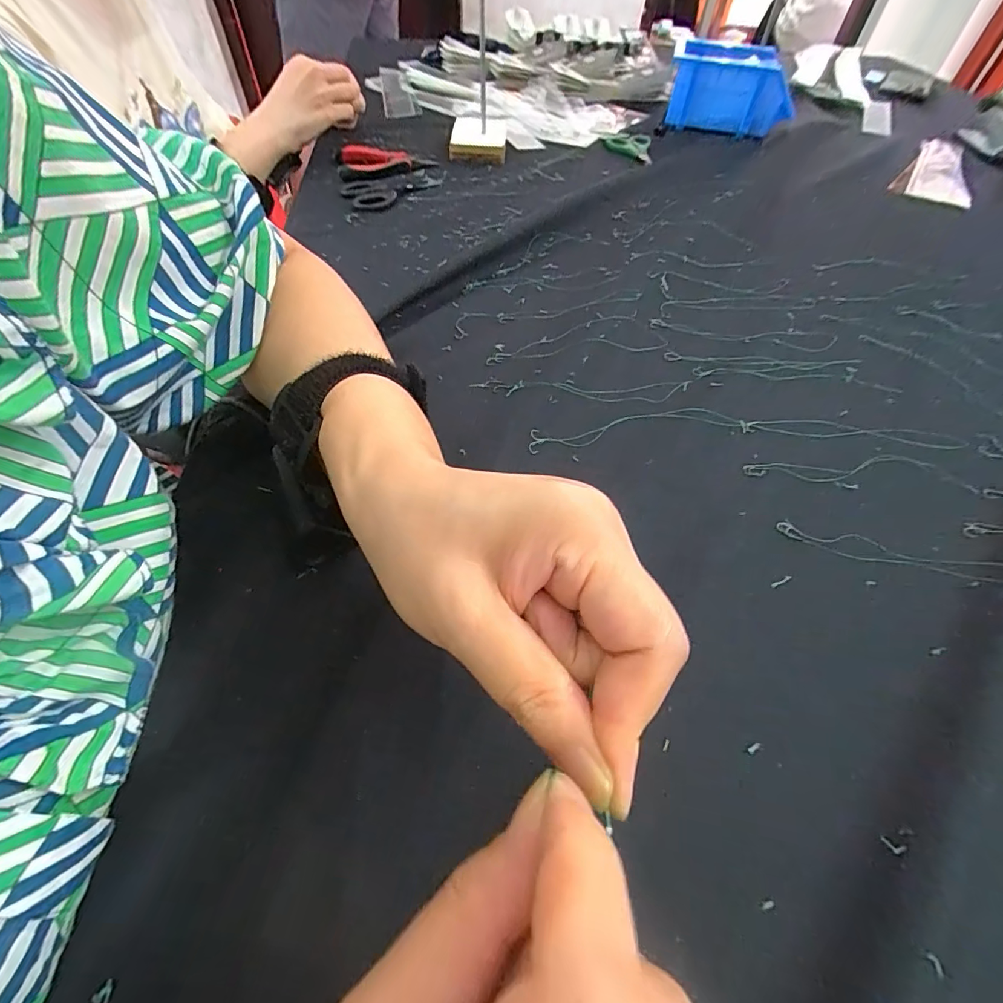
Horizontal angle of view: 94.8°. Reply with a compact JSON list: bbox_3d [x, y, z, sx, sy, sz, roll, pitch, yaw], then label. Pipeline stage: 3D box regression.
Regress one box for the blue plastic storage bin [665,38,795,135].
[{"bbox_3d":[0.326,-0.603,0.670,0.151,0.094,0.125,-1,55,-4],"label":"blue plastic storage bin"}]

